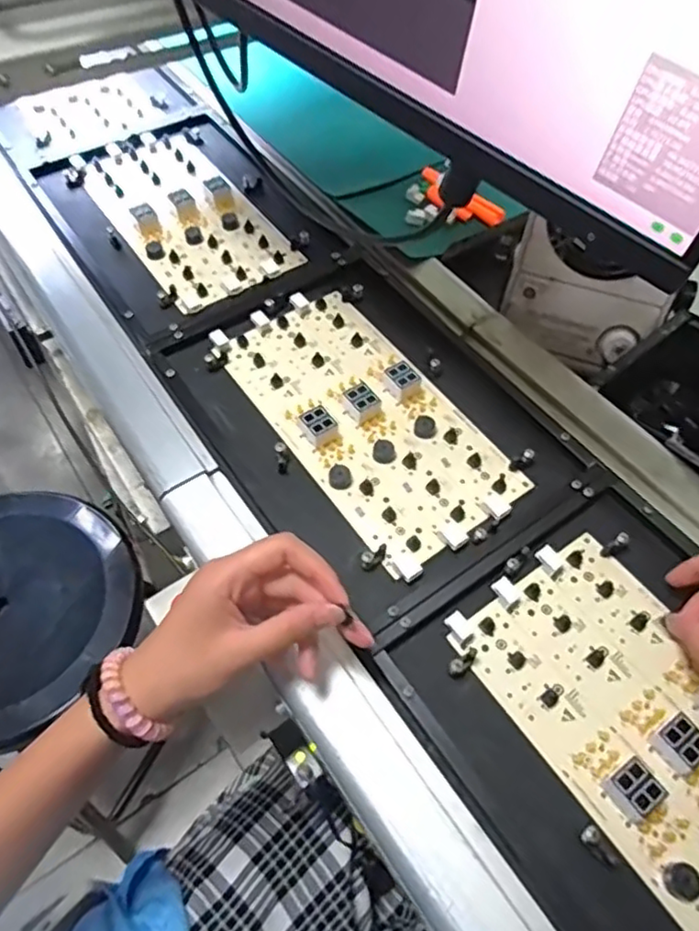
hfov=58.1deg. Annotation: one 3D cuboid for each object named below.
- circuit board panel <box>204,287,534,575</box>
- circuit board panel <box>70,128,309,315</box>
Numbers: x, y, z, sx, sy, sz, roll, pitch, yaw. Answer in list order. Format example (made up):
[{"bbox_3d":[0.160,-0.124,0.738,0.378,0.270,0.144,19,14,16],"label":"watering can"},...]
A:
[{"bbox_3d":[0.010,-0.046,0.497,0.128,0.022,0.261,-30,63,-20],"label":"circuit board panel"},{"bbox_3d":[-0.170,-0.258,0.632,0.130,0.015,0.261,-30,63,-20],"label":"circuit board panel"}]

